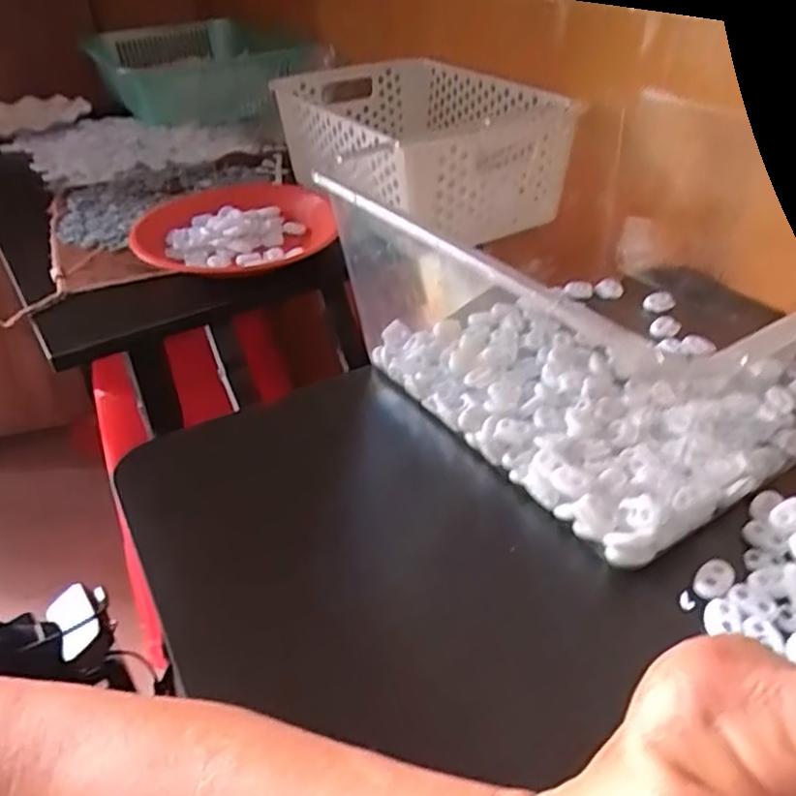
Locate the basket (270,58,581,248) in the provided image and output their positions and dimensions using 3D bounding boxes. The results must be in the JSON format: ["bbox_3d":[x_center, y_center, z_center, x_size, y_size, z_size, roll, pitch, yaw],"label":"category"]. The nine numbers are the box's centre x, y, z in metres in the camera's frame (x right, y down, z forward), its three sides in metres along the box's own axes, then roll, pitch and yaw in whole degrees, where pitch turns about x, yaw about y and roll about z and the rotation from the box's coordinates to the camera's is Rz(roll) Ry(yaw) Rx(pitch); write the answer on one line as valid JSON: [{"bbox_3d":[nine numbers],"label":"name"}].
[{"bbox_3d":[0.011,-0.286,0.761,0.216,0.105,0.373,-17,39,-22],"label":"basket"}]

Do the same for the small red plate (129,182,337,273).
[{"bbox_3d":[-0.164,-0.177,0.687,0.186,0.025,0.213,-17,38,-19],"label":"small red plate"}]

